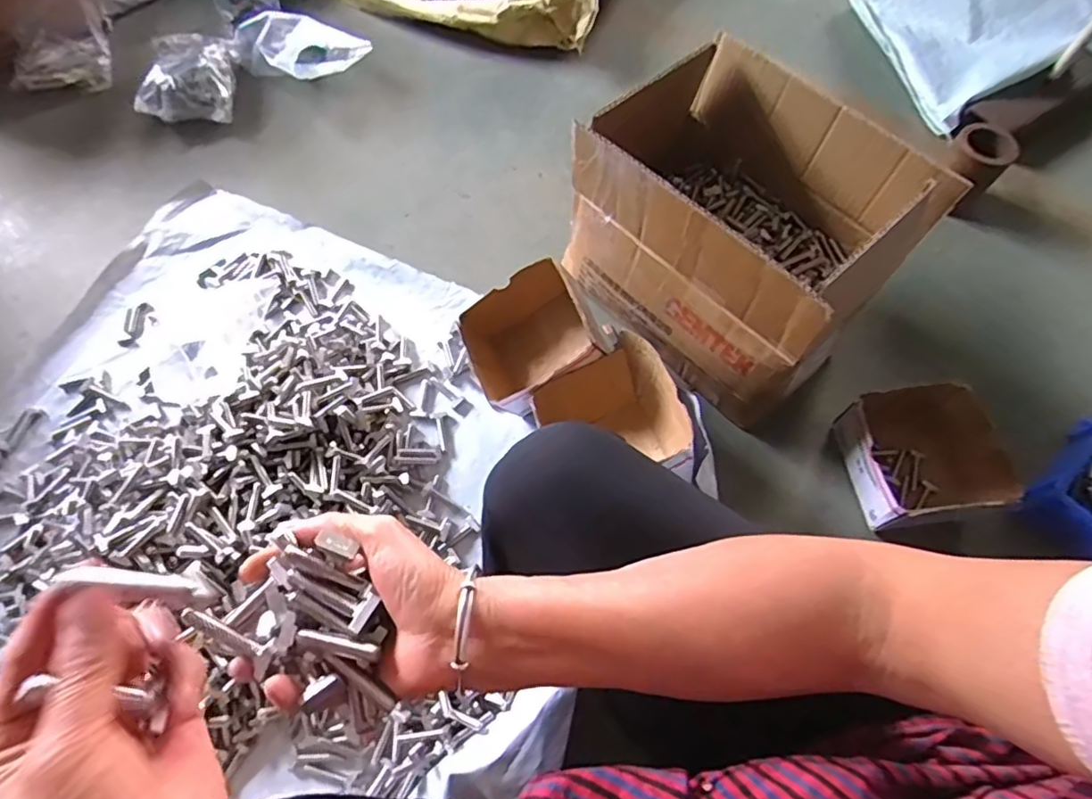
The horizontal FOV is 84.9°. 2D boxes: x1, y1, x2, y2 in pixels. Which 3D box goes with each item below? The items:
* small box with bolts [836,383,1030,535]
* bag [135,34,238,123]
[{"bbox_3d":[0.440,0.068,0.703,0.151,0.081,0.145,-7,65,-4],"label":"small box with bolts"},{"bbox_3d":[-0.579,-0.524,0.977,0.131,0.064,0.164,-4,65,-3],"label":"bag"}]

